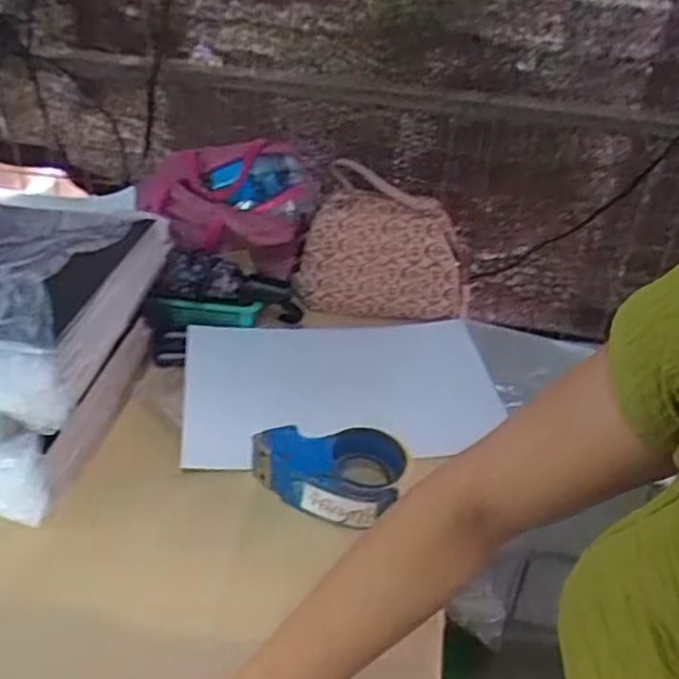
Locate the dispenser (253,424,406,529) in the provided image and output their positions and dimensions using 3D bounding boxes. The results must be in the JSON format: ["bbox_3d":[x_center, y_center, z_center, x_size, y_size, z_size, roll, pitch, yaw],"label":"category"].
[{"bbox_3d":[-0.009,0.142,0.728,0.161,0.061,0.099,1,36,-4],"label":"dispenser"}]

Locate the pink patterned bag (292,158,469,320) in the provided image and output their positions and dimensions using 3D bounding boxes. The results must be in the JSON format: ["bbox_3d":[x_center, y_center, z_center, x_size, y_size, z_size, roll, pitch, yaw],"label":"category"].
[{"bbox_3d":[0.065,-0.124,1.005,0.233,0.156,0.103,4,36,1],"label":"pink patterned bag"}]

